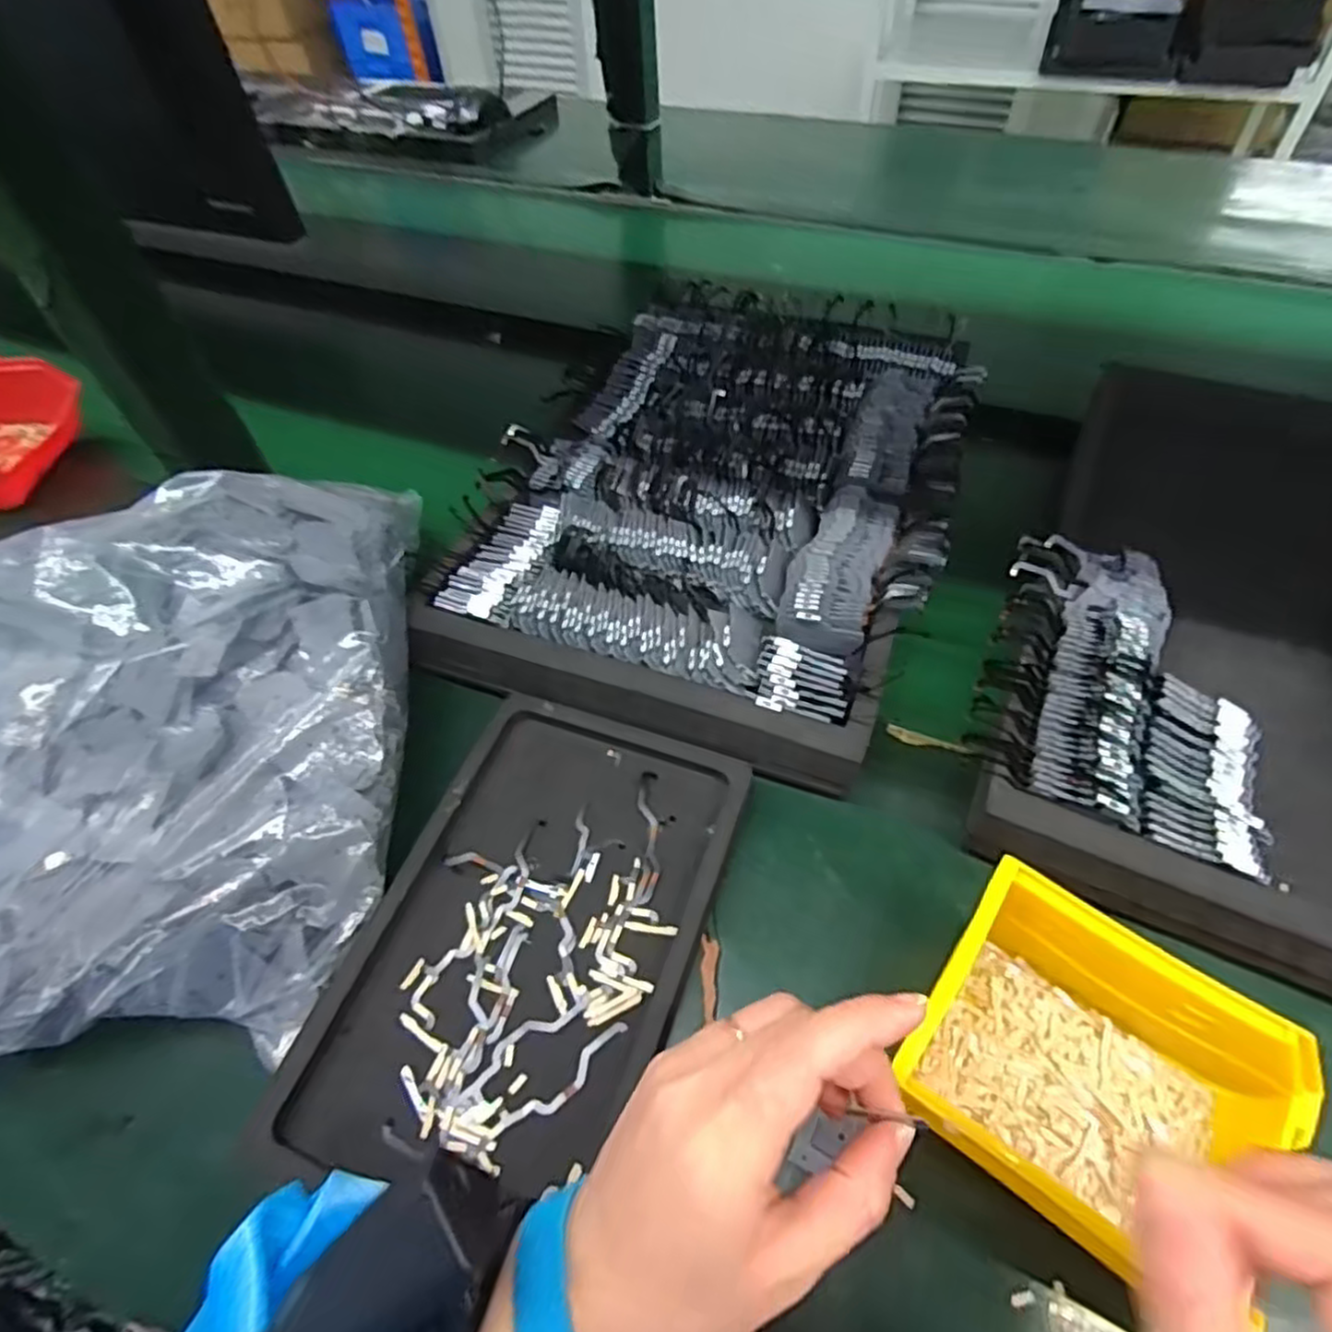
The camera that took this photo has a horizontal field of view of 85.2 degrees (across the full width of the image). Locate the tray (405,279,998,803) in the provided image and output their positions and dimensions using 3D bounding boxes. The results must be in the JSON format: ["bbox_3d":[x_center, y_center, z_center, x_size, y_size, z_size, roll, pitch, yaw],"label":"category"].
[{"bbox_3d":[0.046,-0.129,0.531,0.300,0.051,0.429,15,55,15],"label":"tray"}]

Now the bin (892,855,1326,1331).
[{"bbox_3d":[0.175,0.163,0.296,0.135,0.071,0.099,34,61,26],"label":"bin"}]

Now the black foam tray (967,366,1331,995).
[{"bbox_3d":[0.374,-0.027,0.426,0.316,0.062,0.456,18,55,16],"label":"black foam tray"}]

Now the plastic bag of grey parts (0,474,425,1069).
[{"bbox_3d":[-0.295,0.023,0.403,0.291,0.128,0.321,-3,52,1],"label":"plastic bag of grey parts"}]

